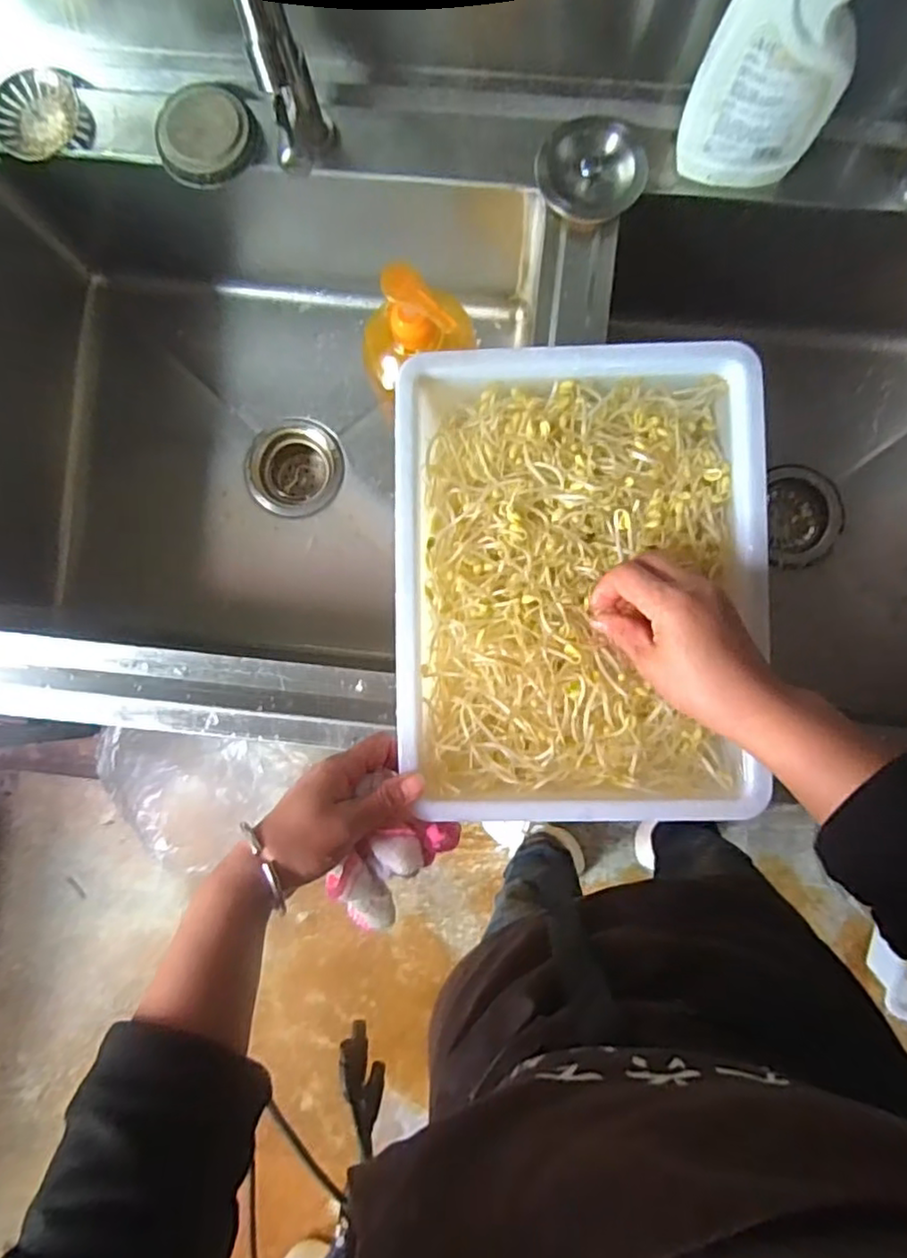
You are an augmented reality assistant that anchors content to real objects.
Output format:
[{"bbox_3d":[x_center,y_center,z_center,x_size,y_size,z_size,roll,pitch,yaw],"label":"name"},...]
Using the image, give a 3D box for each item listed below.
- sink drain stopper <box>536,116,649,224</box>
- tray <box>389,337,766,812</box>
[{"bbox_3d":[0.111,-0.368,0.519,0.084,0.031,0.070,18,87,3],"label":"sink drain stopper"},{"bbox_3d":[0.083,-0.030,0.434,0.237,0.040,0.305,-1,86,2],"label":"tray"}]

